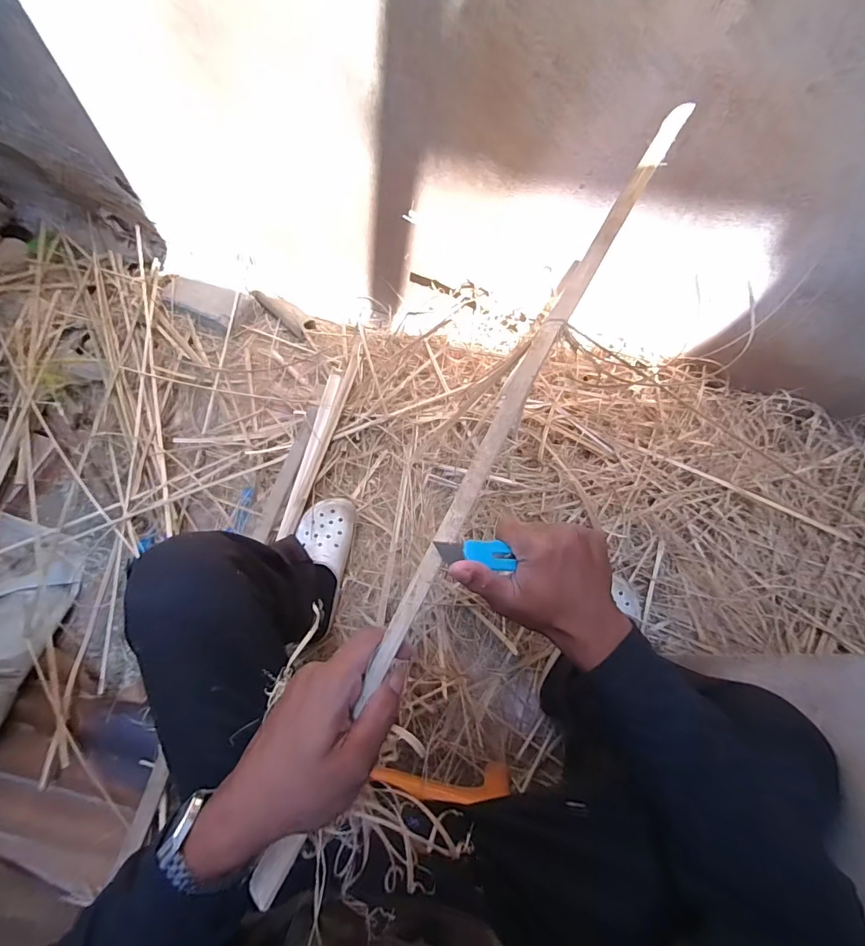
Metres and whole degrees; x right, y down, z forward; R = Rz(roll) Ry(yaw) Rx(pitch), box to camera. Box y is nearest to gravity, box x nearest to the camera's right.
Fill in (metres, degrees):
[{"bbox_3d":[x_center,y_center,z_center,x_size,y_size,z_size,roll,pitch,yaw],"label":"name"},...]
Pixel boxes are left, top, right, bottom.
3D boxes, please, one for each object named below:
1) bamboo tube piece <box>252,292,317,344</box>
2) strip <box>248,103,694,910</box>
[{"bbox_3d":[-0.369,-0.398,1.086,0.204,0.050,0.052,36,72,13],"label":"bamboo tube piece"},{"bbox_3d":[0.083,-0.080,0.373,0.023,0.016,0.767,27,72,10],"label":"strip"}]

